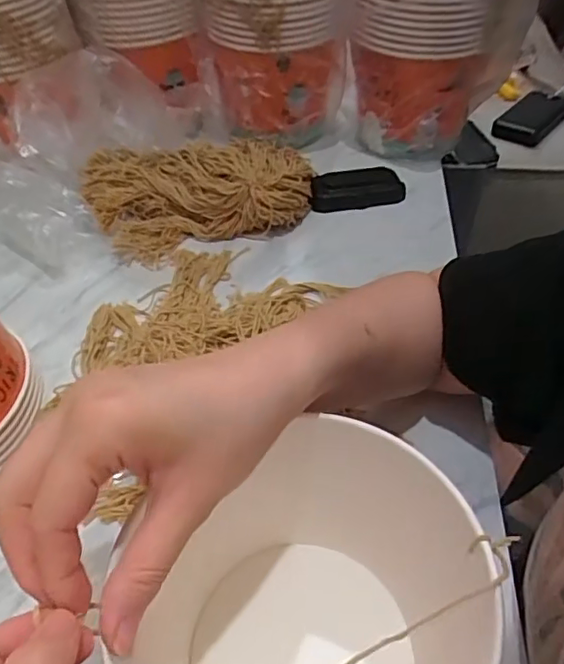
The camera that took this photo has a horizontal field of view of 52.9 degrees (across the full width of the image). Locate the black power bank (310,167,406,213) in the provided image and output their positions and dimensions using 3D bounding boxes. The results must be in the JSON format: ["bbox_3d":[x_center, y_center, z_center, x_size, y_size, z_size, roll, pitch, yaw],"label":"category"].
[{"bbox_3d":[0.085,-0.164,0.649,0.105,0.031,0.038,-4,47,-3],"label":"black power bank"}]

